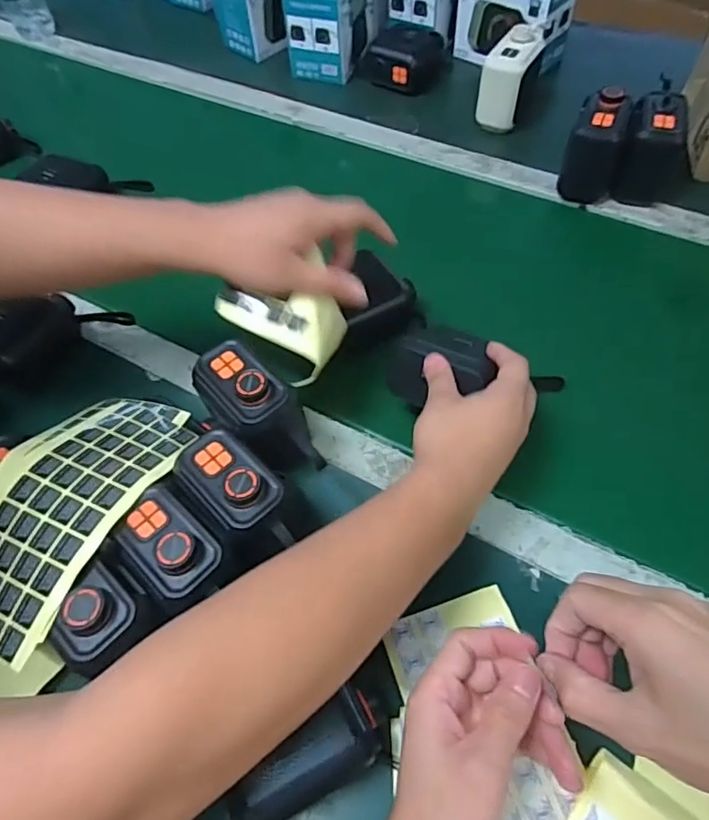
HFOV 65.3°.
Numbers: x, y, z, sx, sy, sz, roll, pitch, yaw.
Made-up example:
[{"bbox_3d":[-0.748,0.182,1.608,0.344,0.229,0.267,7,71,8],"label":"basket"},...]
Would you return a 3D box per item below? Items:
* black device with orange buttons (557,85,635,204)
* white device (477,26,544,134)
[{"bbox_3d":[0.276,-0.302,0.638,0.061,0.097,0.065,19,60,15],"label":"black device with orange buttons"},{"bbox_3d":[0.201,-0.428,0.726,0.064,0.100,0.079,19,60,15],"label":"white device"}]

